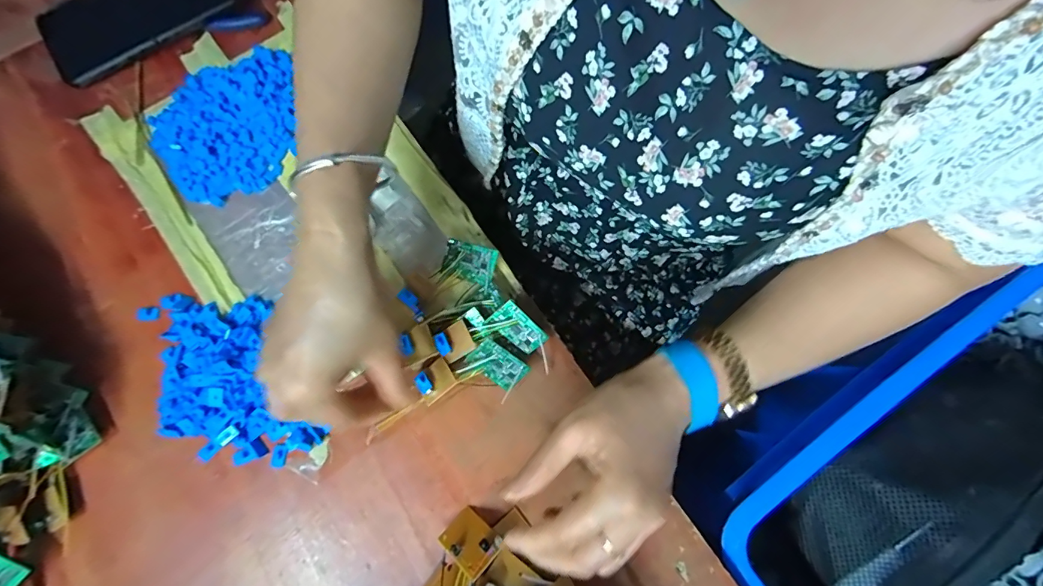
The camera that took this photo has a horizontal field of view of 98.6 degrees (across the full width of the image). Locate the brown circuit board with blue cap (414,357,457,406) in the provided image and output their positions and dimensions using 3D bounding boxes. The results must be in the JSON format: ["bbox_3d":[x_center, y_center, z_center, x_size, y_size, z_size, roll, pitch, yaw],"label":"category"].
[{"bbox_3d":[-0.065,0.065,0.333,0.027,0.004,0.024,-39,81,-7],"label":"brown circuit board with blue cap"}]

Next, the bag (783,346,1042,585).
[{"bbox_3d":[0.344,0.155,0.374,0.119,0.101,0.266,42,92,8],"label":"bag"}]

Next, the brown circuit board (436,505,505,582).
[{"bbox_3d":[-0.037,0.173,0.315,0.032,0.009,0.045,-39,36,-27],"label":"brown circuit board"}]

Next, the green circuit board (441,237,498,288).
[{"bbox_3d":[-0.043,-0.024,0.361,0.043,0.004,0.029,15,90,9],"label":"green circuit board"}]

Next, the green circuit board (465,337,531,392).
[{"bbox_3d":[-0.018,0.054,0.339,0.041,0.005,0.030,42,111,-14],"label":"green circuit board"}]

